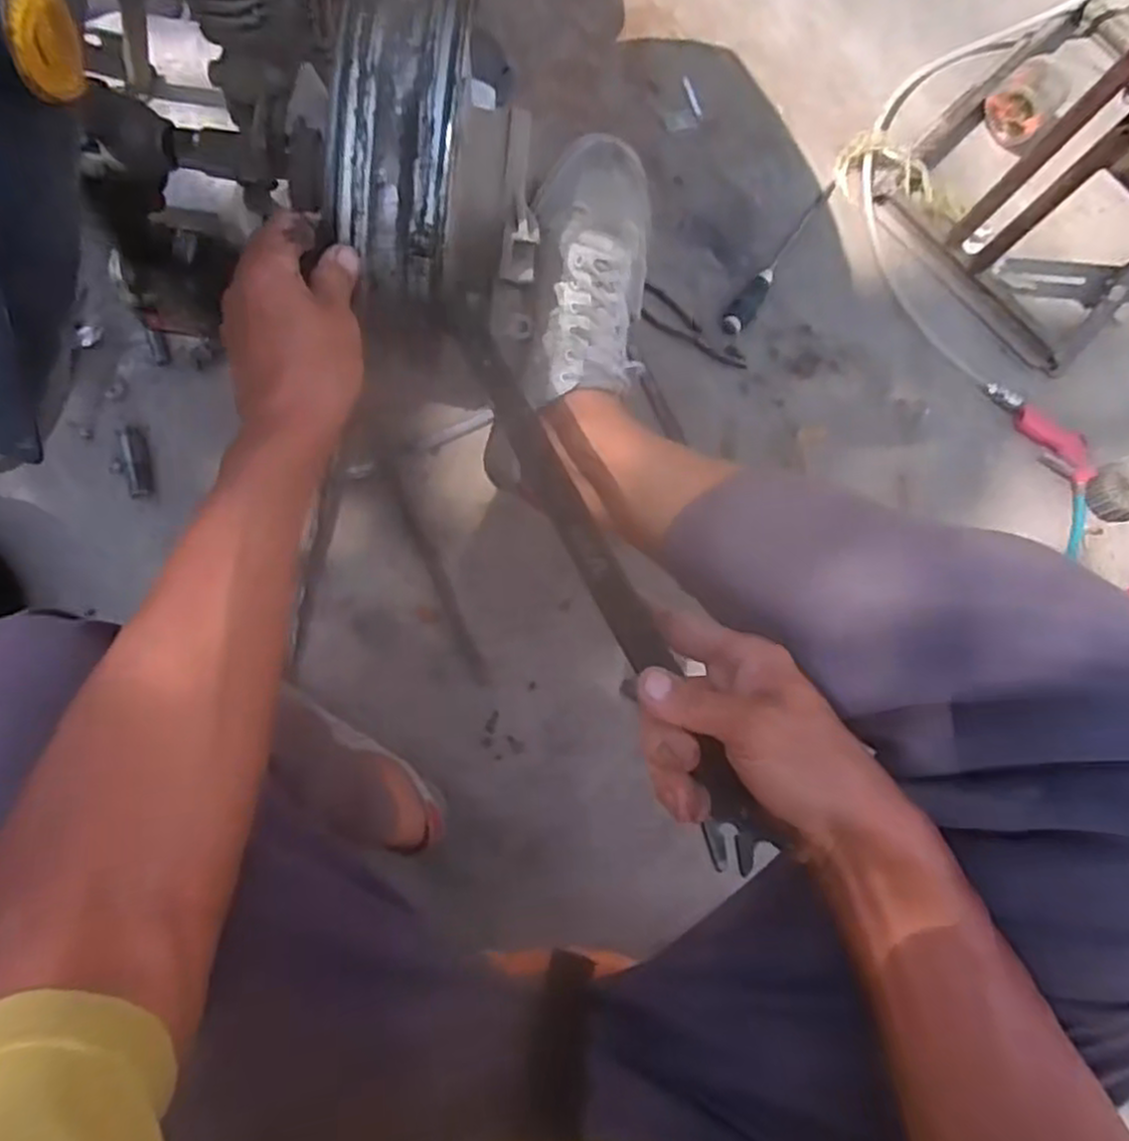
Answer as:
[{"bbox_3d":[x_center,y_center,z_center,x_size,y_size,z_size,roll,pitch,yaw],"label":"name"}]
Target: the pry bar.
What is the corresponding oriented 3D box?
[{"bbox_3d":[0.013,-0.014,0.416,0.030,0.016,0.356,-24,71,-9],"label":"pry bar"}]

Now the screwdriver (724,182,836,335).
[{"bbox_3d":[0.293,-0.418,0.996,0.030,0.034,0.284,37,76,0],"label":"screwdriver"}]

